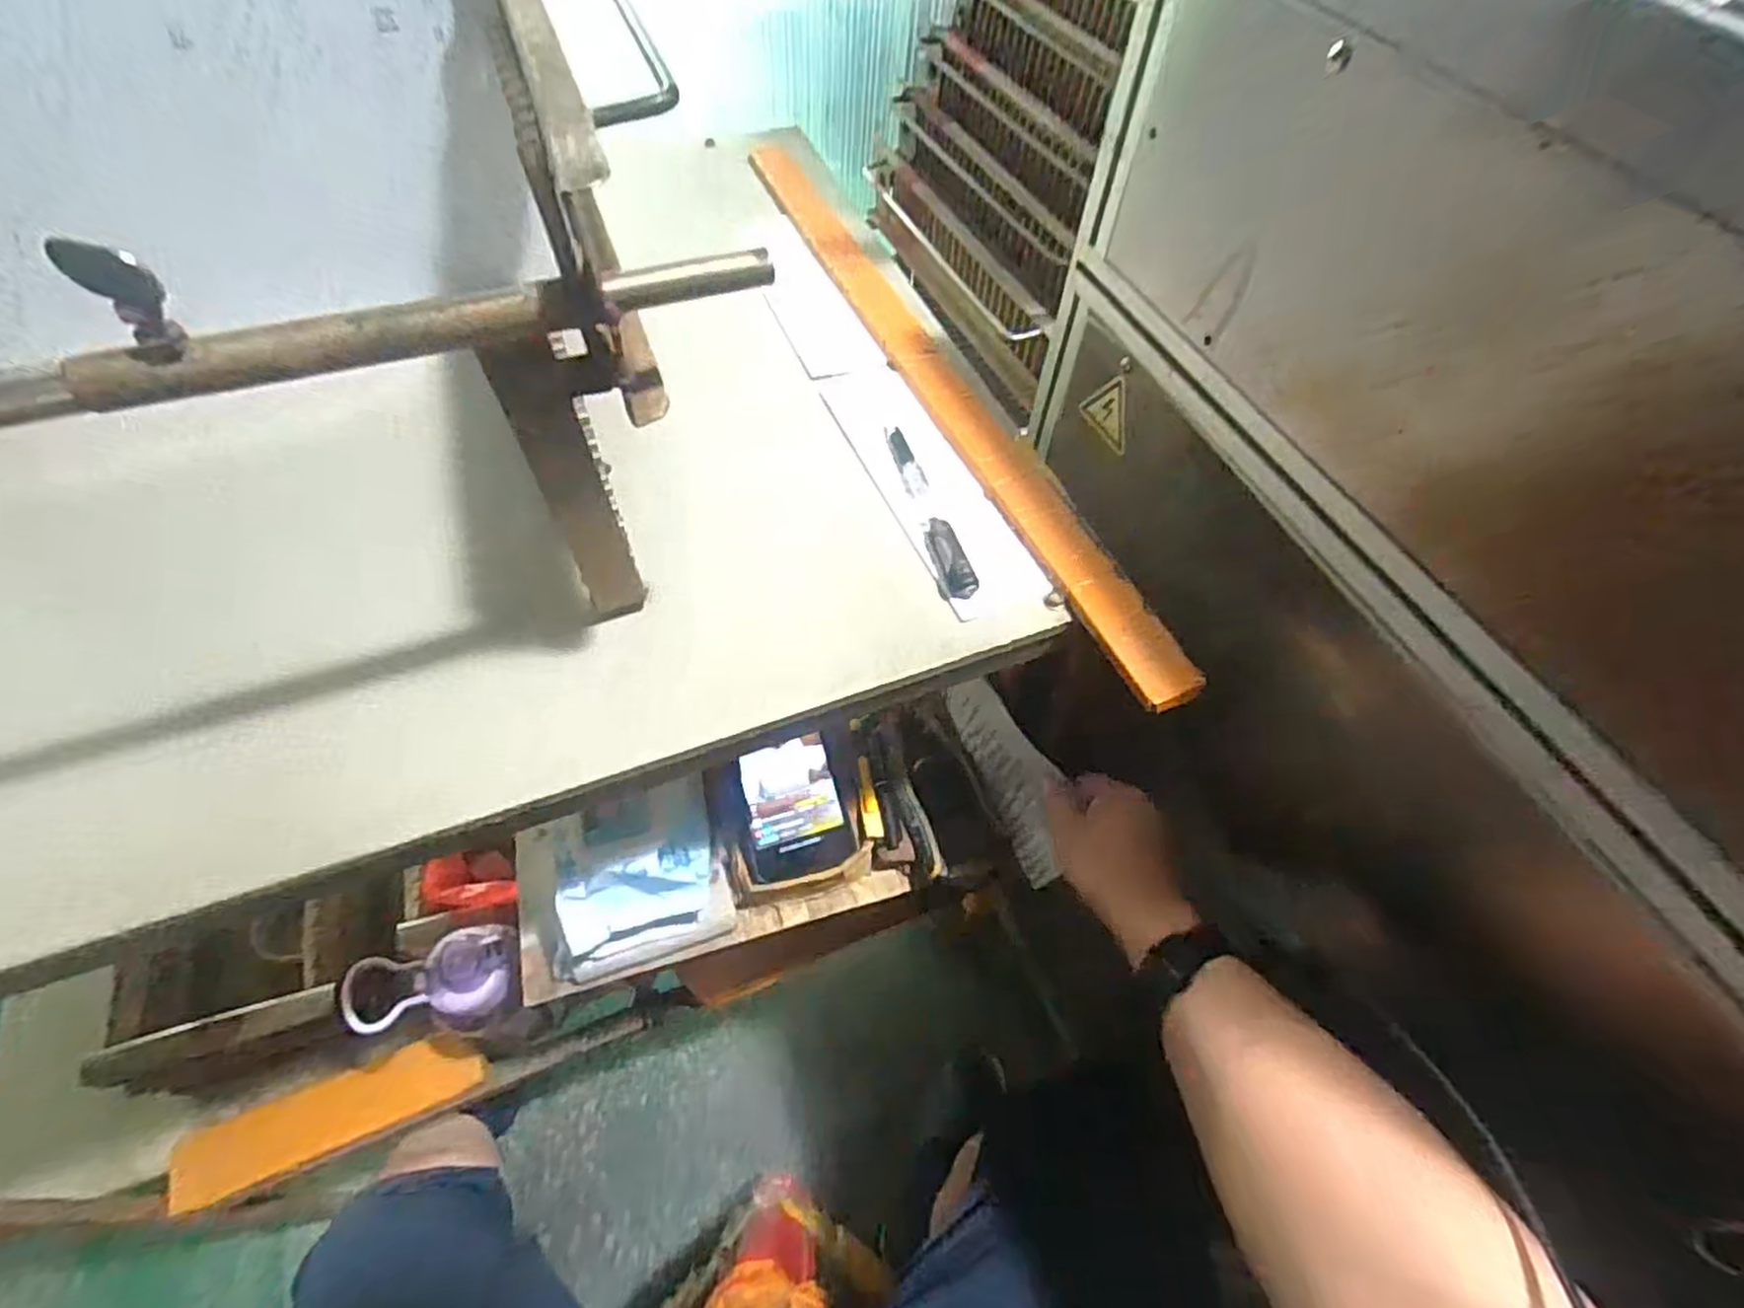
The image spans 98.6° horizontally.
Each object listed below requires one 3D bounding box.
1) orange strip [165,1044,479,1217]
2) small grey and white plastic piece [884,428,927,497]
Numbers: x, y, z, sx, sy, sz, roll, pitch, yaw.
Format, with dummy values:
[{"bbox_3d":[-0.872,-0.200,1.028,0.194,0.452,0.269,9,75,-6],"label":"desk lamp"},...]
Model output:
[{"bbox_3d":[-0.522,0.449,0.738,0.246,0.034,0.064,-13,57,-26],"label":"orange strip"},{"bbox_3d":[0.020,-0.119,0.464,0.012,0.008,0.064,-13,58,-11],"label":"small grey and white plastic piece"}]

